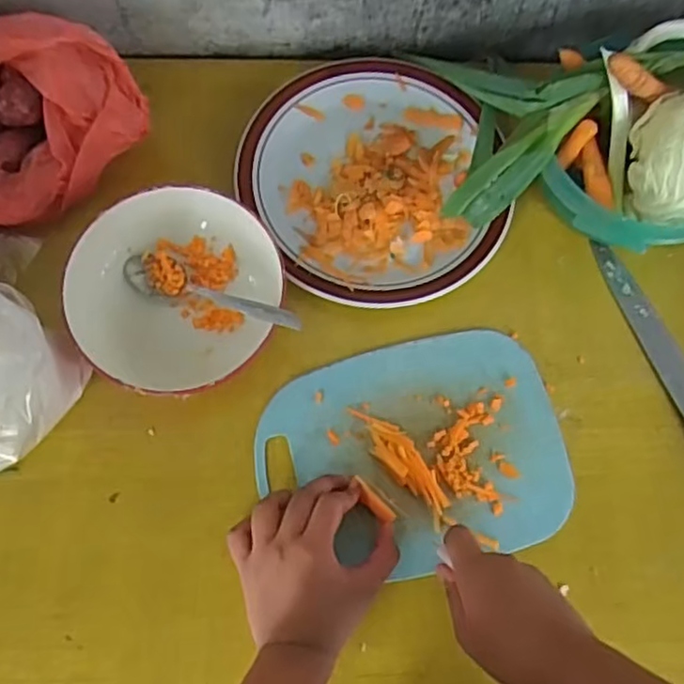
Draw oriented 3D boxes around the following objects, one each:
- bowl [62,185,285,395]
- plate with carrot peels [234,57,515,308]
[{"bbox_3d":[-0.134,-0.043,0.563,0.163,0.048,0.164,0,77,-1],"label":"bowl"},{"bbox_3d":[0.031,-0.148,0.606,0.218,0.023,0.237,0,77,-1],"label":"plate with carrot peels"}]

